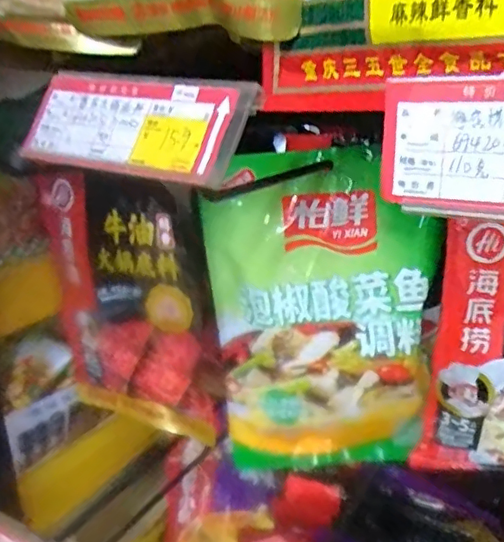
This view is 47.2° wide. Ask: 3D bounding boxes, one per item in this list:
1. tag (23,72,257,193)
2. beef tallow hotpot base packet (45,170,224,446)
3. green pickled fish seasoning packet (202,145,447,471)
[{"bbox_3d":[-0.047,-0.056,0.222,0.097,0.041,0.006,13,-13,26],"label":"tag"},{"bbox_3d":[-0.096,0.025,0.453,0.153,0.203,0.035,11,22,28],"label":"beef tallow hotpot base packet"},{"bbox_3d":[0.052,0.040,0.431,0.155,0.242,0.032,1,20,8],"label":"green pickled fish seasoning packet"}]

